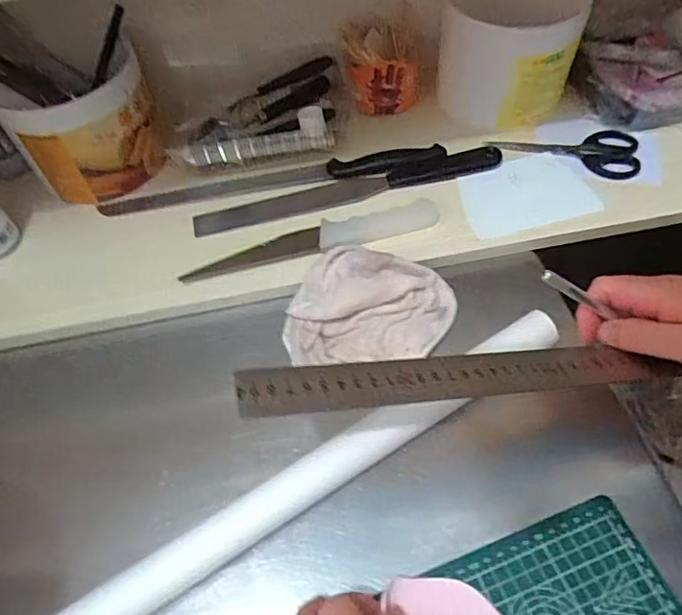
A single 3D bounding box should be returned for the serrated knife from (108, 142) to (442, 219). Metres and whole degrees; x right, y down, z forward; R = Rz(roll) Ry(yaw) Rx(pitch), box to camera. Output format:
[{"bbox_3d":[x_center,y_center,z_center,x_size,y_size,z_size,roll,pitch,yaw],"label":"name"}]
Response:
[{"bbox_3d":[-0.072,-0.135,0.560,0.356,0.013,0.025,-9,57,-2],"label":"serrated knife"}]

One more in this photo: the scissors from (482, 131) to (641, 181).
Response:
[{"bbox_3d":[0.234,-0.163,0.566,0.153,0.006,0.069,4,57,7],"label":"scissors"}]

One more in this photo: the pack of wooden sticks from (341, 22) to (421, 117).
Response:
[{"bbox_3d":[0.047,-0.264,0.594,0.084,0.079,0.052,-6,57,0],"label":"pack of wooden sticks"}]

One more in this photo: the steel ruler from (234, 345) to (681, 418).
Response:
[{"bbox_3d":[0.076,0.041,0.330,0.275,0.006,0.039,-2,34,-17],"label":"steel ruler"}]

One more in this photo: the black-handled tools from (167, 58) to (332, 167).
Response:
[{"bbox_3d":[-0.090,-0.213,0.593,0.175,0.042,0.134,-8,57,-1],"label":"black-handled tools"}]

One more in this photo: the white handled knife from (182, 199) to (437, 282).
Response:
[{"bbox_3d":[-0.026,-0.065,0.512,0.245,0.011,0.034,-15,57,-6],"label":"white handled knife"}]

